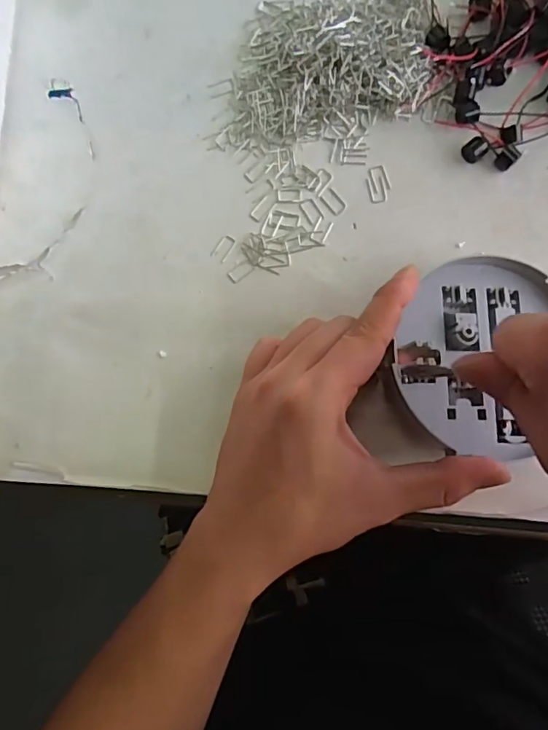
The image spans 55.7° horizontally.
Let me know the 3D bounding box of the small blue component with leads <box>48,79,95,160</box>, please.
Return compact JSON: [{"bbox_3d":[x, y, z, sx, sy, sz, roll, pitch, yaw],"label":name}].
[{"bbox_3d":[-0.125,-0.157,0.326,0.014,0.004,0.061,-36,81,1],"label":"small blue component with leads"}]

